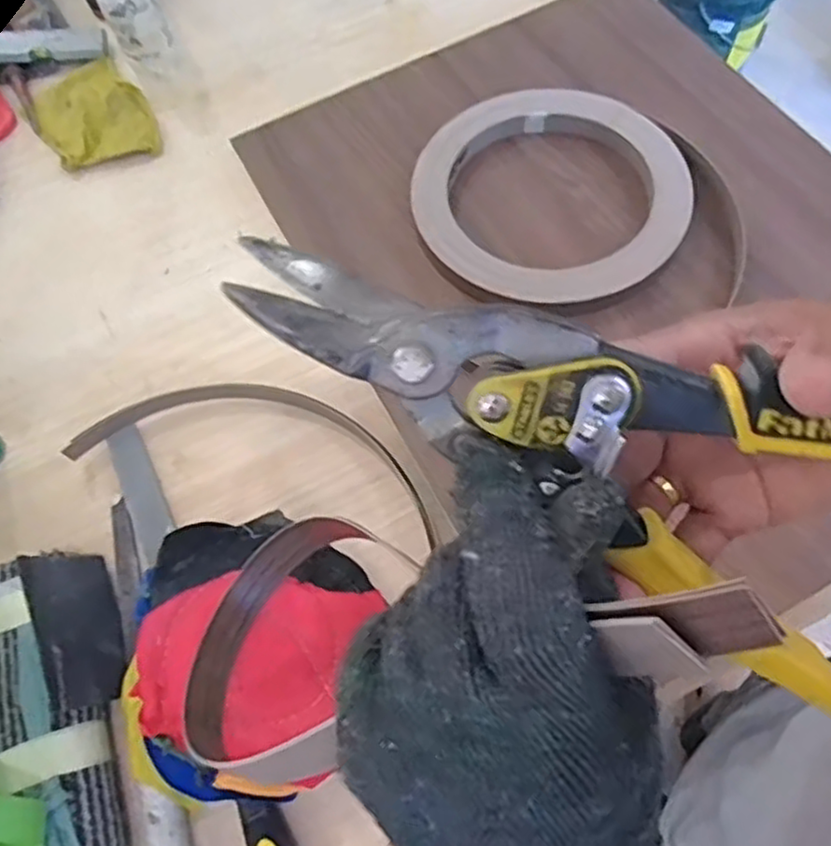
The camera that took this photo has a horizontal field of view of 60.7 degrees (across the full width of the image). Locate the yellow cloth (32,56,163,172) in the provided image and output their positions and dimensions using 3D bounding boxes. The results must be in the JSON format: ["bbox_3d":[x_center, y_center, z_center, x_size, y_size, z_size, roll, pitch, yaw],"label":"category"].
[{"bbox_3d":[-0.338,-0.322,0.749,0.106,0.013,0.160,-35,67,-12],"label":"yellow cloth"}]

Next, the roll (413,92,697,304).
[{"bbox_3d":[0.121,-0.201,0.624,0.225,0.033,0.233,-1,65,3],"label":"roll"}]

